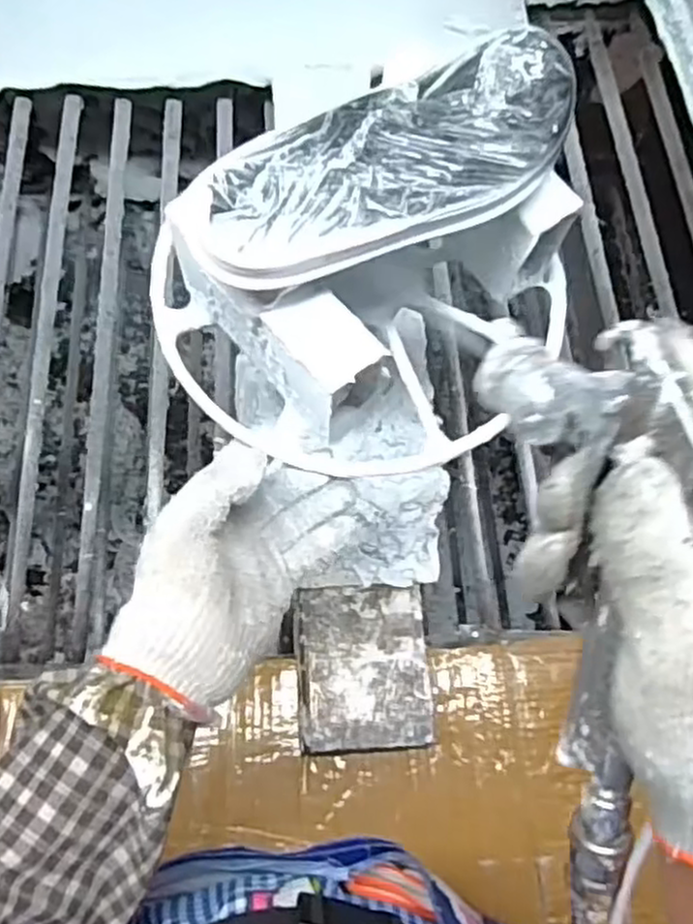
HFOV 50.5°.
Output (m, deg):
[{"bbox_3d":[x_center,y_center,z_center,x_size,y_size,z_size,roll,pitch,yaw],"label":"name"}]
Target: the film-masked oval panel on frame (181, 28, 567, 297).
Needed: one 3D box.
[{"bbox_3d":[0.025,-0.158,0.392,0.231,0.028,0.087,-30,72,-12],"label":"film-masked oval panel on frame"}]

